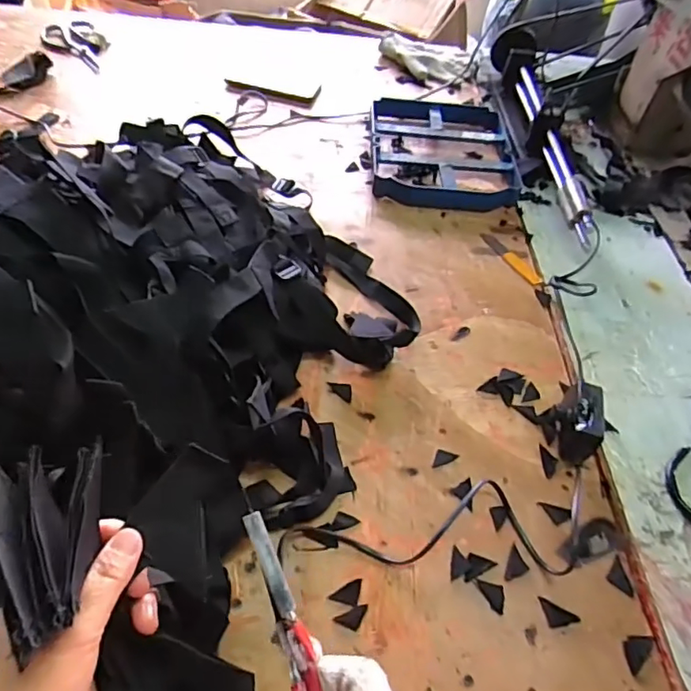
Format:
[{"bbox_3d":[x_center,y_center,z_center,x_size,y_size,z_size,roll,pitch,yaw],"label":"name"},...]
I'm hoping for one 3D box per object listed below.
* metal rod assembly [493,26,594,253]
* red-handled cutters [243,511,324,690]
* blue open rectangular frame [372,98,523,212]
[{"bbox_3d":[0.321,-0.361,0.902,0.056,0.090,0.539,1,51,-6],"label":"metal rod assembly"},{"bbox_3d":[-0.023,0.184,0.307,0.015,0.070,0.179,-16,72,-11],"label":"red-handled cutters"},{"bbox_3d":[0.152,-0.307,0.866,0.217,0.035,0.268,4,51,-4],"label":"blue open rectangular frame"}]

